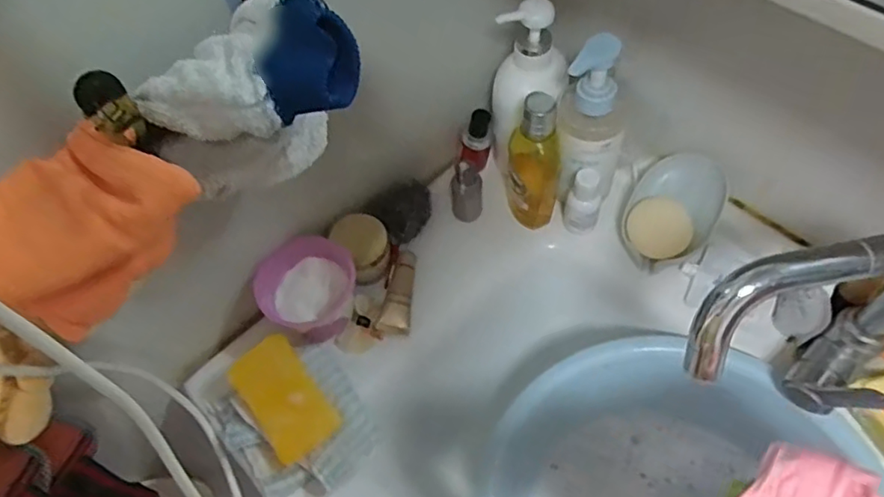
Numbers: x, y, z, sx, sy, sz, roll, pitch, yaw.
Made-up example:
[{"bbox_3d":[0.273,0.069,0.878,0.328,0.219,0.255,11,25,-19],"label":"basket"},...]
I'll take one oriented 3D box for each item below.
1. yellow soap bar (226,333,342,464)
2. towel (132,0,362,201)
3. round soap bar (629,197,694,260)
[{"bbox_3d":[-0.137,0.131,0.519,0.057,0.028,0.102,-36,62,-17],"label":"yellow soap bar"},{"bbox_3d":[-0.105,-0.079,0.352,0.117,0.102,0.070,-29,60,-13],"label":"towel"},{"bbox_3d":[0.213,-0.019,0.582,0.059,0.012,0.057,20,91,17],"label":"round soap bar"}]

